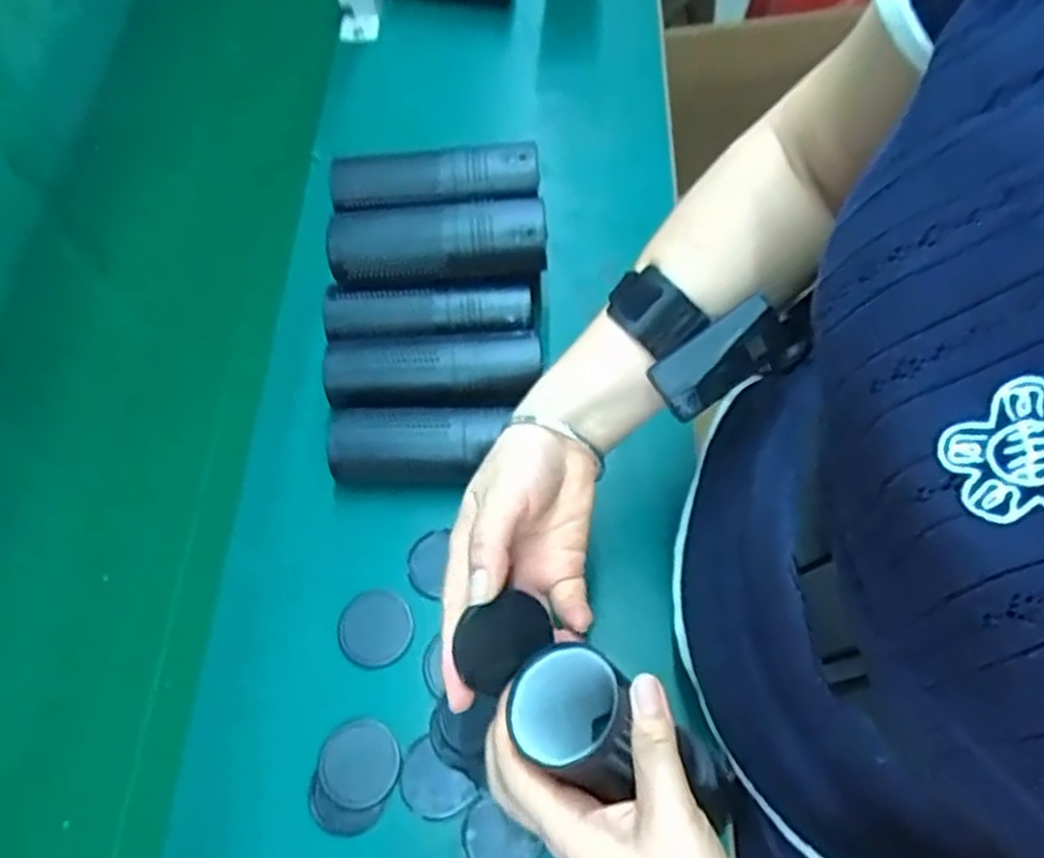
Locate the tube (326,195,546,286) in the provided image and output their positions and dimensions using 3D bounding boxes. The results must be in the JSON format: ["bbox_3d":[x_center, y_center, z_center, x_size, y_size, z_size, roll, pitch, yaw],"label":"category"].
[{"bbox_3d":[-0.065,-0.141,0.589,0.164,0.055,0.054,-3,62,2],"label":"tube"}]

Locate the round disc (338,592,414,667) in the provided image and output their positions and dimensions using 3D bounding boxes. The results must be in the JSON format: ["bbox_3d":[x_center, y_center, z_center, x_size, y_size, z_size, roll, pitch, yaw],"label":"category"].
[{"bbox_3d":[-0.101,0.137,0.527,0.050,0.010,0.049,-1,62,3],"label":"round disc"}]

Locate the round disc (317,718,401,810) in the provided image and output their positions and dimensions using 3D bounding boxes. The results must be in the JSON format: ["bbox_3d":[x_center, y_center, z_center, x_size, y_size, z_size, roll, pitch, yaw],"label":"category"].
[{"bbox_3d":[-0.102,0.210,0.483,0.050,0.006,0.050,-1,62,3],"label":"round disc"}]

